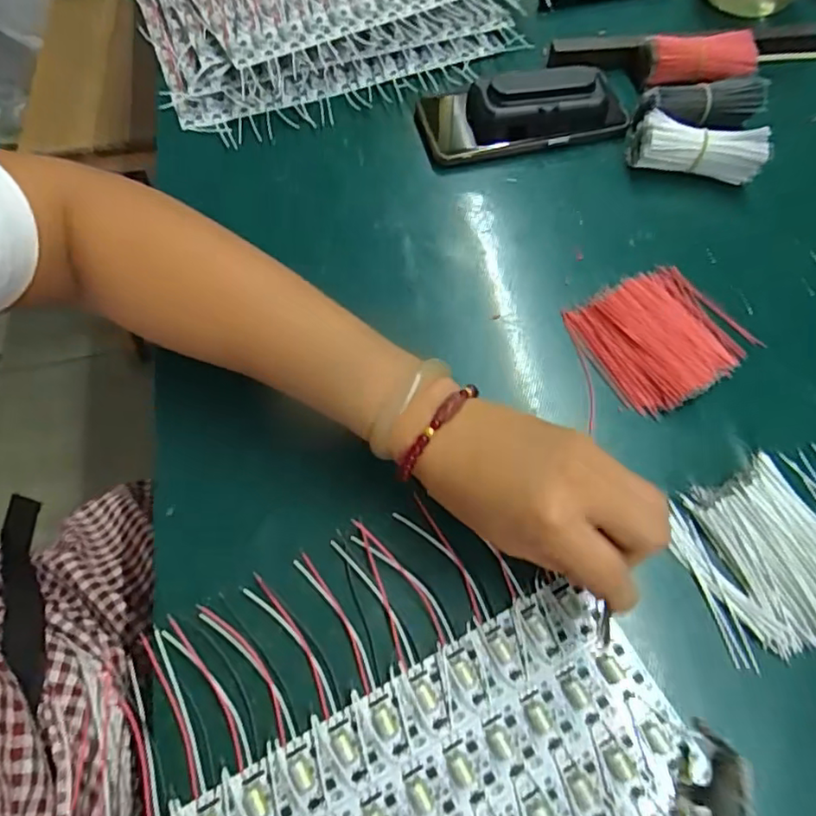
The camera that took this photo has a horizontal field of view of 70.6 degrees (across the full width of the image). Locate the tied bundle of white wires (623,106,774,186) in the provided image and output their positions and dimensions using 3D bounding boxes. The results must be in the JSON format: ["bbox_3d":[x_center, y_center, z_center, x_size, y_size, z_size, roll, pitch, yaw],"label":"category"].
[{"bbox_3d":[0.220,-0.201,0.439,0.095,0.037,0.042,16,66,8],"label":"tied bundle of white wires"}]

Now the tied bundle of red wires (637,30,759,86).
[{"bbox_3d":[0.244,-0.292,0.483,0.092,0.035,0.025,4,65,2],"label":"tied bundle of red wires"}]

